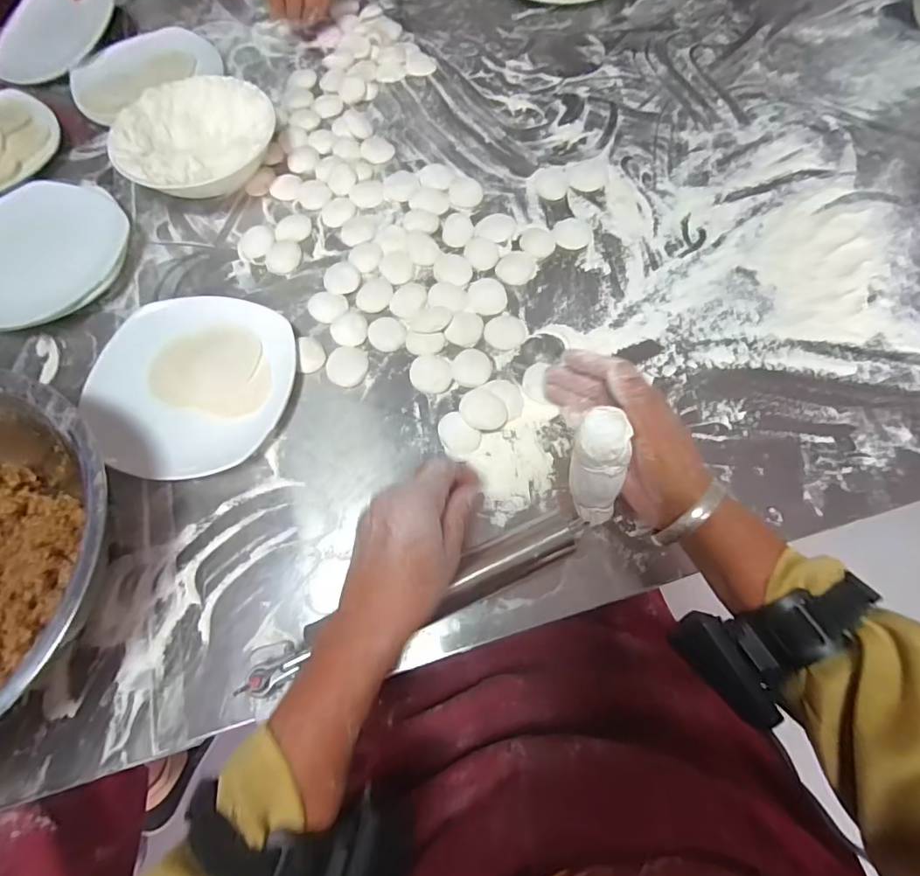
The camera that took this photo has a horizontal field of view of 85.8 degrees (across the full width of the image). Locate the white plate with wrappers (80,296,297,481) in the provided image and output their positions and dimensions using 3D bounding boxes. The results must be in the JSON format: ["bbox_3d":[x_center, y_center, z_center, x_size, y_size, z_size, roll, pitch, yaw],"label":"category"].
[{"bbox_3d":[-0.237,-0.047,0.441,0.166,0.030,0.166,0,67,1],"label":"white plate with wrappers"}]

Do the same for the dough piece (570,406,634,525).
[{"bbox_3d":[0.090,0.025,0.329,0.032,0.087,0.020,-8,38,-3],"label":"dough piece"}]

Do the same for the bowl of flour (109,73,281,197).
[{"bbox_3d":[-0.287,-0.329,0.547,0.164,0.057,0.143,-29,69,-11],"label":"bowl of flour"}]

